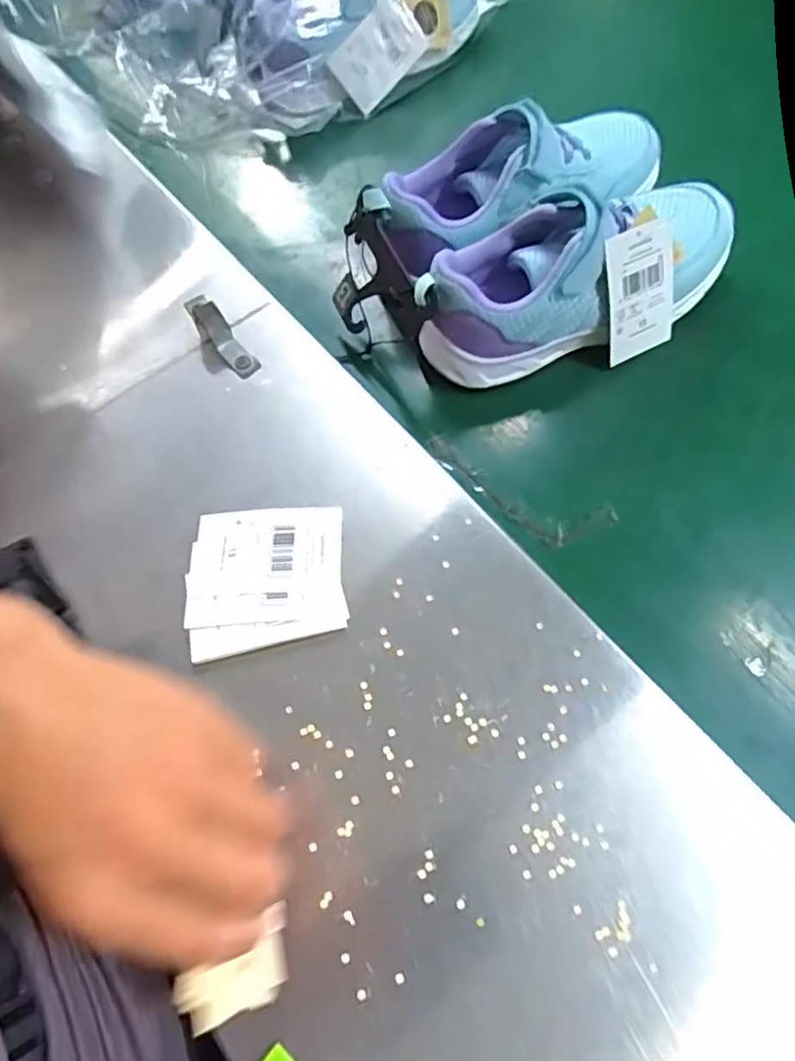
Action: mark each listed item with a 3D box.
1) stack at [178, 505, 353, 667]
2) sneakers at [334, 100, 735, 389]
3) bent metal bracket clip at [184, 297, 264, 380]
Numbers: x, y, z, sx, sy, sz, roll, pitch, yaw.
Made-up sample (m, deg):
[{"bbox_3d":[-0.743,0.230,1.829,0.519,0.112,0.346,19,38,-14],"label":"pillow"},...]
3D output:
[{"bbox_3d":[-0.069,0.025,0.349,0.080,0.008,0.077,-7,66,1],"label":"stack"},{"bbox_3d":[0.082,-0.182,0.417,0.229,0.080,0.149,-20,66,-4],"label":"sneakers"},{"bbox_3d":[-0.110,-0.121,0.419,0.019,0.006,0.060,-35,92,21],"label":"bent metal bracket clip"}]

